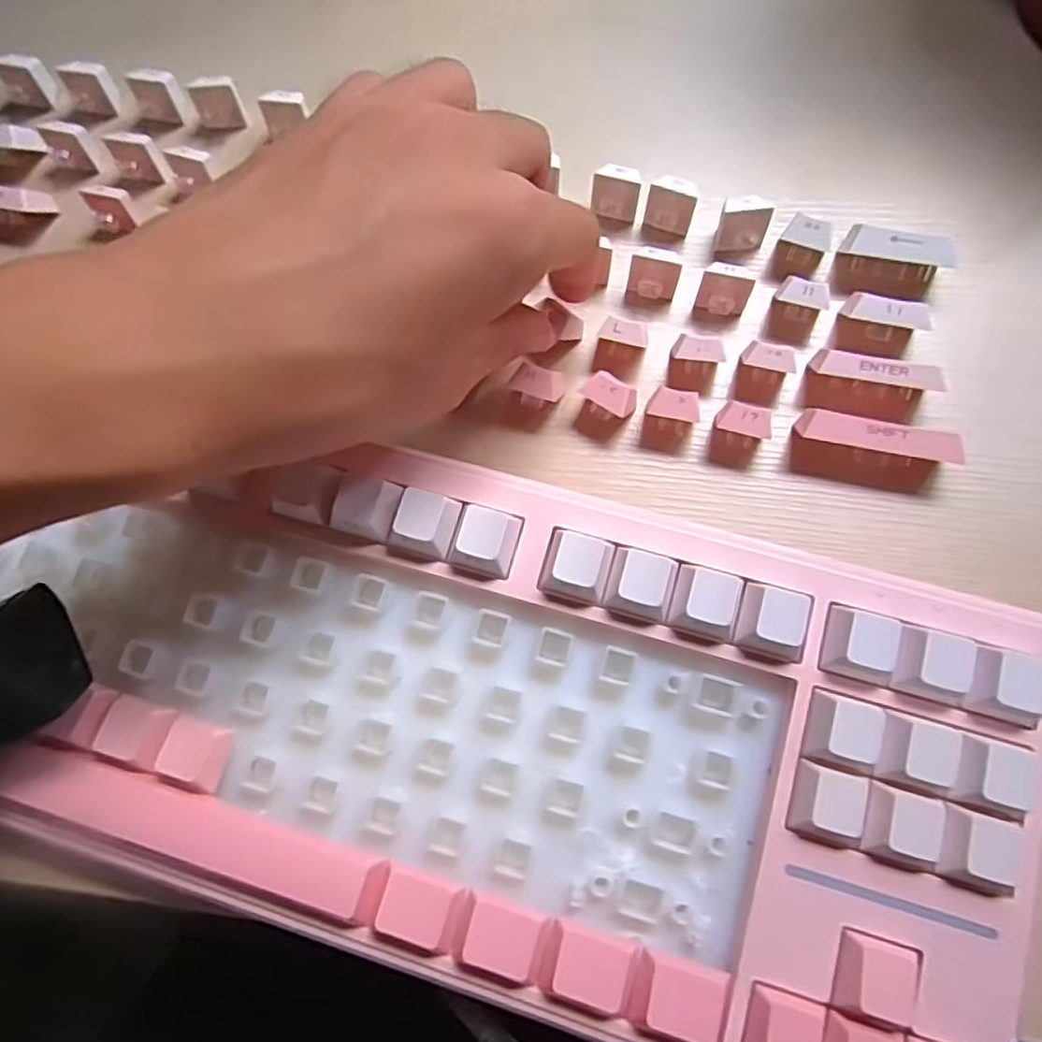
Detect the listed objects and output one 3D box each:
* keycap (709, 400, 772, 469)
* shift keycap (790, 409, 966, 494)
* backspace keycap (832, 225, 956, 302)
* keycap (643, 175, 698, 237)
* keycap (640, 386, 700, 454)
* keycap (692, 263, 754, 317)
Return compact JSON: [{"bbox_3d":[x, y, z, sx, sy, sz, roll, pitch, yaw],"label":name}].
[{"bbox_3d":[0.074,-0.029,0.231,0.018,0.015,0.016,19,74,7],"label":"keycap"},{"bbox_3d":[0.116,-0.023,0.225,0.050,0.018,0.015,10,73,4],"label":"shift keycap"},{"bbox_3d":[0.134,-0.093,0.243,0.037,0.015,0.018,8,73,4],"label":"backspace keycap"},{"bbox_3d":[0.056,-0.117,0.254,0.018,0.017,0.014,14,74,5],"label":"keycap"},{"bbox_3d":[0.051,-0.034,0.232,0.017,0.018,0.014,13,73,5],"label":"keycap"},{"bbox_3d":[0.073,-0.083,0.241,0.018,0.009,0.014,17,71,7],"label":"keycap"}]

